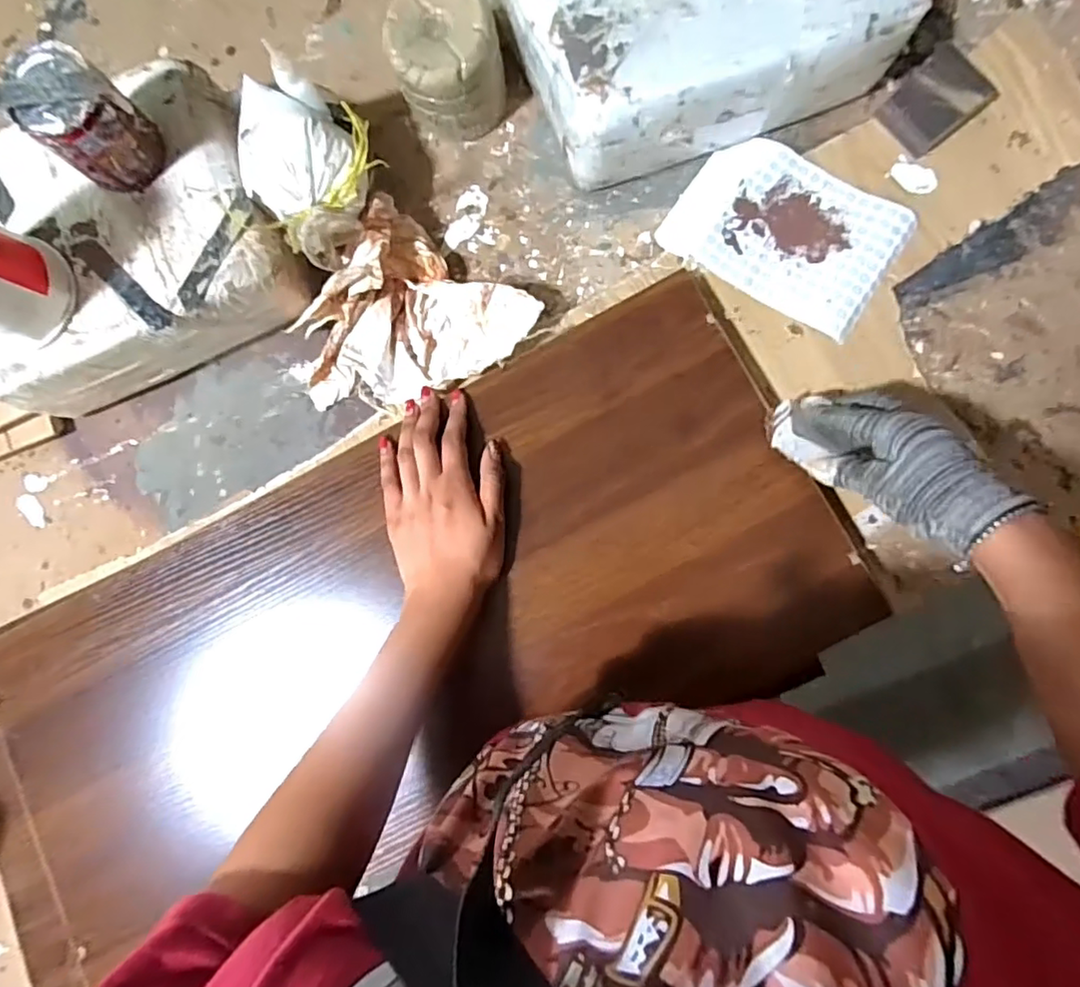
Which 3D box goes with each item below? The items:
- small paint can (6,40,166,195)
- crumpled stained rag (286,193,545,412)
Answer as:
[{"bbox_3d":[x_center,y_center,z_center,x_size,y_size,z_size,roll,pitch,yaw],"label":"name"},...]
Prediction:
[{"bbox_3d":[-0.319,-0.261,0.423,0.066,0.076,0.060,-44,83,-6],"label":"small paint can"},{"bbox_3d":[-0.117,-0.137,0.513,0.157,0.073,0.172,42,84,7],"label":"crumpled stained rag"}]

